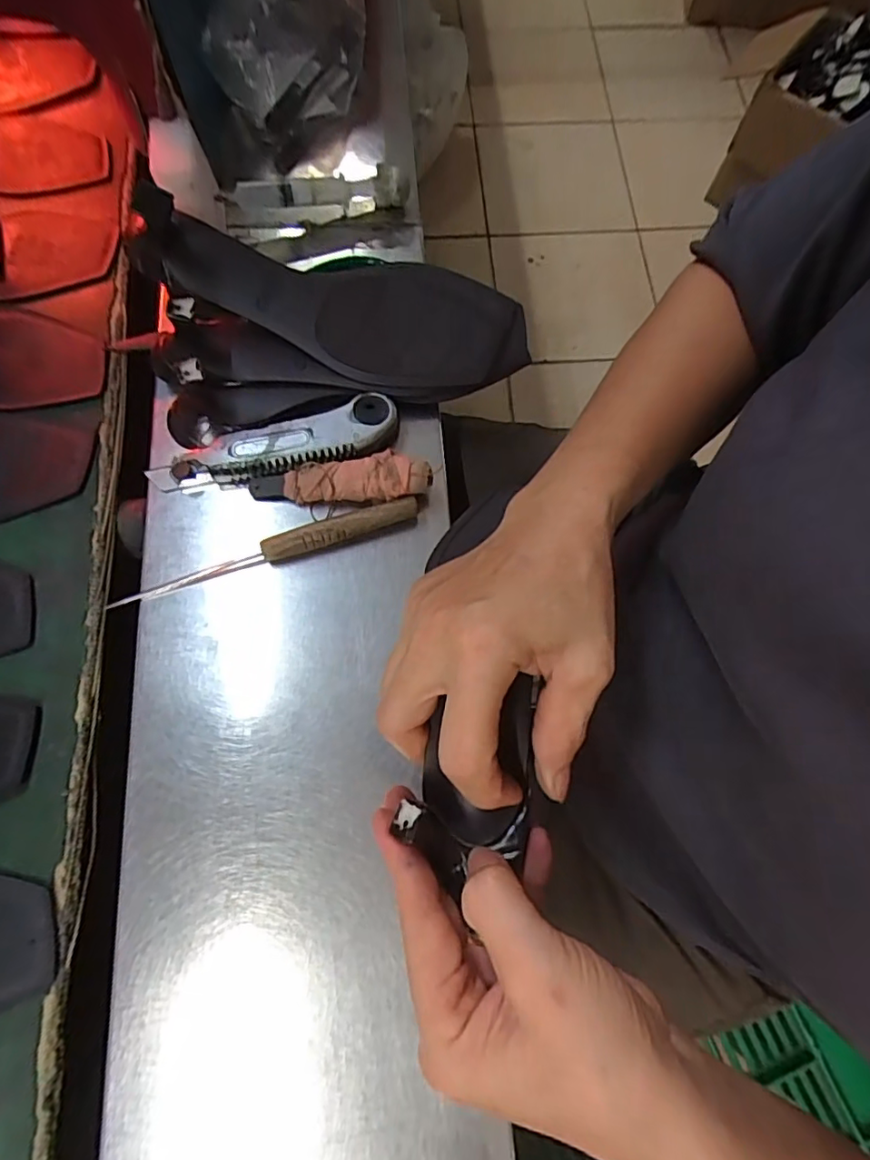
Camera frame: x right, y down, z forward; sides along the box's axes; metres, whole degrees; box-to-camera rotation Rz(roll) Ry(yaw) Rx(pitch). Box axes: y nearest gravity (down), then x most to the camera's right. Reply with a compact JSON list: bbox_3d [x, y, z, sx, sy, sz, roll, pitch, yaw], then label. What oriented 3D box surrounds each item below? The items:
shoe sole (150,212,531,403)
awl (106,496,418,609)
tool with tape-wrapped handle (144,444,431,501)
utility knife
[{"bbox_3d":[-0.055,-0.192,0.391,0.239,0.021,0.105,19,79,-5],"label":"shoe sole"},{"bbox_3d":[-0.103,-0.017,0.359,0.191,0.020,0.018,-18,74,-7],"label":"awl"},{"bbox_3d":[-0.062,-0.064,0.372,0.117,0.028,0.027,2,73,-1],"label":"tool with tape-wrapped handle"},{"bbox_3d":[-0.104,-0.084,0.378,0.161,0.027,0.040,-19,74,-7],"label":"utility knife"}]

